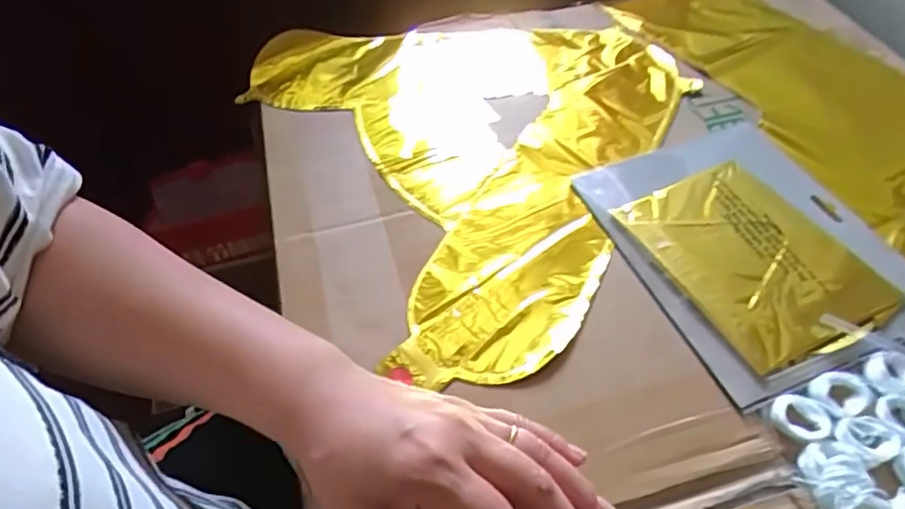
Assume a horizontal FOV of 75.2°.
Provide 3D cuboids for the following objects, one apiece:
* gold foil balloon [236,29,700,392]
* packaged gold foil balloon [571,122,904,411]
[{"bbox_3d":[0.029,-0.111,0.498,0.364,0.031,0.391,-32,57,-22],"label":"gold foil balloon"},{"bbox_3d":[0.205,-0.014,0.401,0.179,0.007,0.196,-20,53,-13],"label":"packaged gold foil balloon"}]

